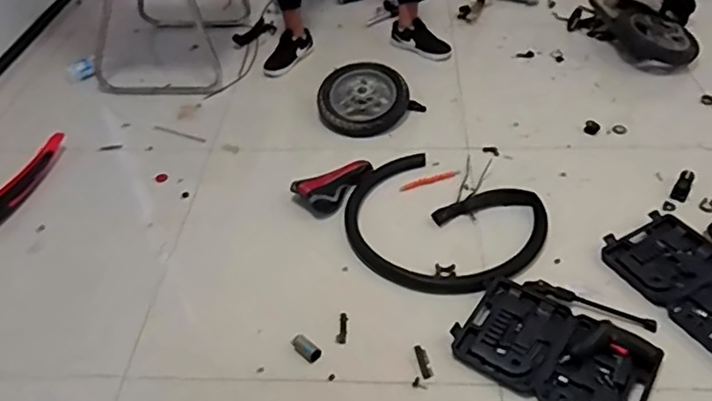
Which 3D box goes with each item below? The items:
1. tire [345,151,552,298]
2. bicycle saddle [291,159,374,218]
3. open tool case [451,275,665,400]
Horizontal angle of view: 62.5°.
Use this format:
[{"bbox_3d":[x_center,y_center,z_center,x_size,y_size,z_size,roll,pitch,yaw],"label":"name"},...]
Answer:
[{"bbox_3d":[0.223,0.062,1.552,0.495,0.029,0.433,21,49,24],"label":"tire"},{"bbox_3d":[-0.049,-0.042,1.662,0.249,0.064,0.129,-23,46,-19],"label":"bicycle saddle"},{"bbox_3d":[0.428,0.315,1.259,0.388,0.039,0.262,27,51,28],"label":"open tool case"}]

